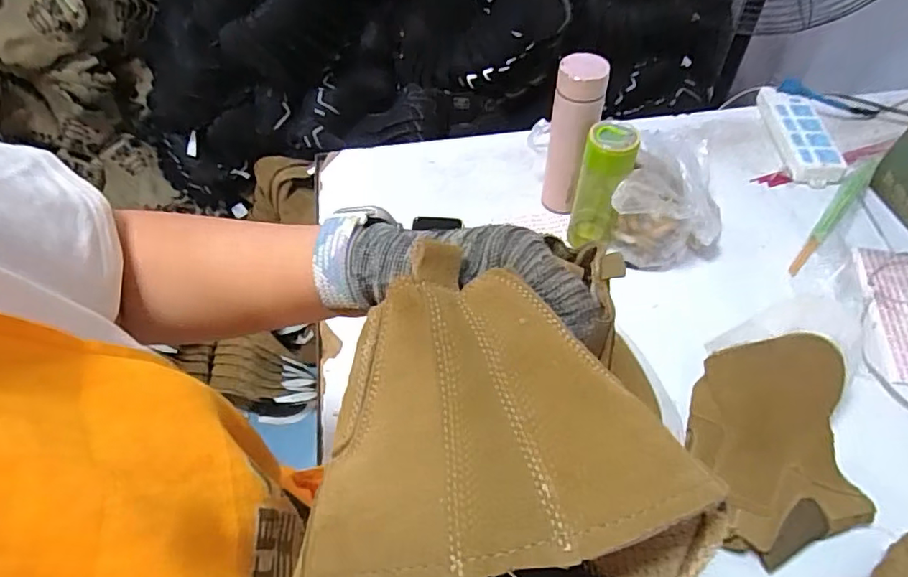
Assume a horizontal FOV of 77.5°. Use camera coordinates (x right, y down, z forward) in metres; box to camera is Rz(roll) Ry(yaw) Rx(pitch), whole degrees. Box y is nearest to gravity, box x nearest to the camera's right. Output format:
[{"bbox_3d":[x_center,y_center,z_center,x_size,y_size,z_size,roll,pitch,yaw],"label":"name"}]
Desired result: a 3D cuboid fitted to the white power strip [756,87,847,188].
[{"bbox_3d":[0.587,-0.260,0.959,0.088,0.031,0.227,3,52,4],"label":"white power strip"}]

